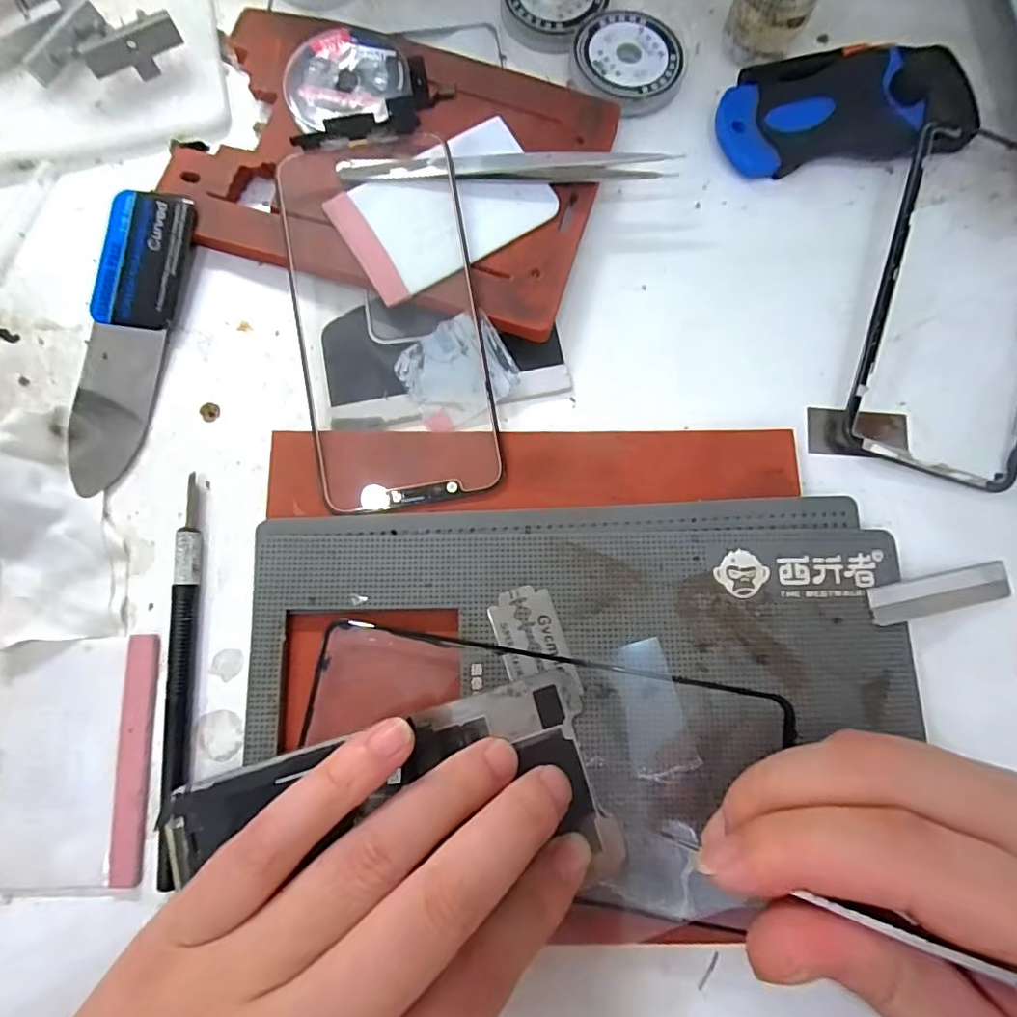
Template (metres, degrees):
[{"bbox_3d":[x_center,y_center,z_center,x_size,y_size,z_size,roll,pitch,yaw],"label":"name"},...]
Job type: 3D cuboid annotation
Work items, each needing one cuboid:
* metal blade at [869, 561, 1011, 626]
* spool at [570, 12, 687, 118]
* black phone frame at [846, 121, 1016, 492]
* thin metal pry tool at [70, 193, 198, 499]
[{"bbox_3d":[0.154,0.030,0.191,0.056,0.005,0.014,-12,81,-2],"label":"metal blade"},{"bbox_3d":[0.050,-0.192,0.231,0.046,0.009,0.045,0,80,0],"label":"spool"},{"bbox_3d":[0.178,-0.085,0.209,0.070,0.013,0.151,17,81,3],"label":"black phone frame"},{"bbox_3d":[-0.149,-0.066,0.207,0.032,0.009,0.117,10,81,2],"label":"thin metal pry tool"}]

